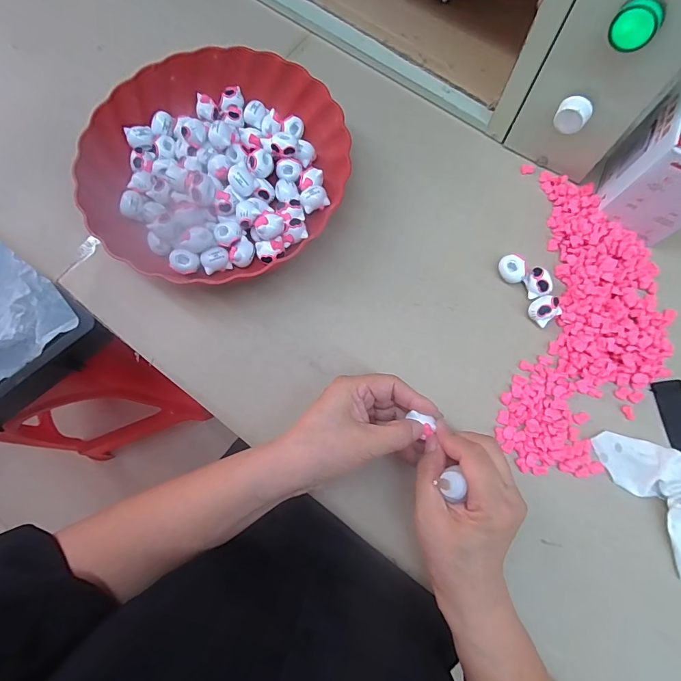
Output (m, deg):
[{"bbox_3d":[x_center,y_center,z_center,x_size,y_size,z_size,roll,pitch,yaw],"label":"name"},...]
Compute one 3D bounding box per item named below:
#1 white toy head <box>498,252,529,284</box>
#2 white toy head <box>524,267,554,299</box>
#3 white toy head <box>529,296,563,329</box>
[{"bbox_3d":[0.157,-0.064,0.351,0.027,0.022,0.022,40,80,10],"label":"white toy head"},{"bbox_3d":[0.179,-0.052,0.344,0.016,0.020,0.025,-14,76,-3],"label":"white toy head"},{"bbox_3d":[0.182,-0.028,0.338,0.027,0.019,0.023,-35,78,-8],"label":"white toy head"}]

